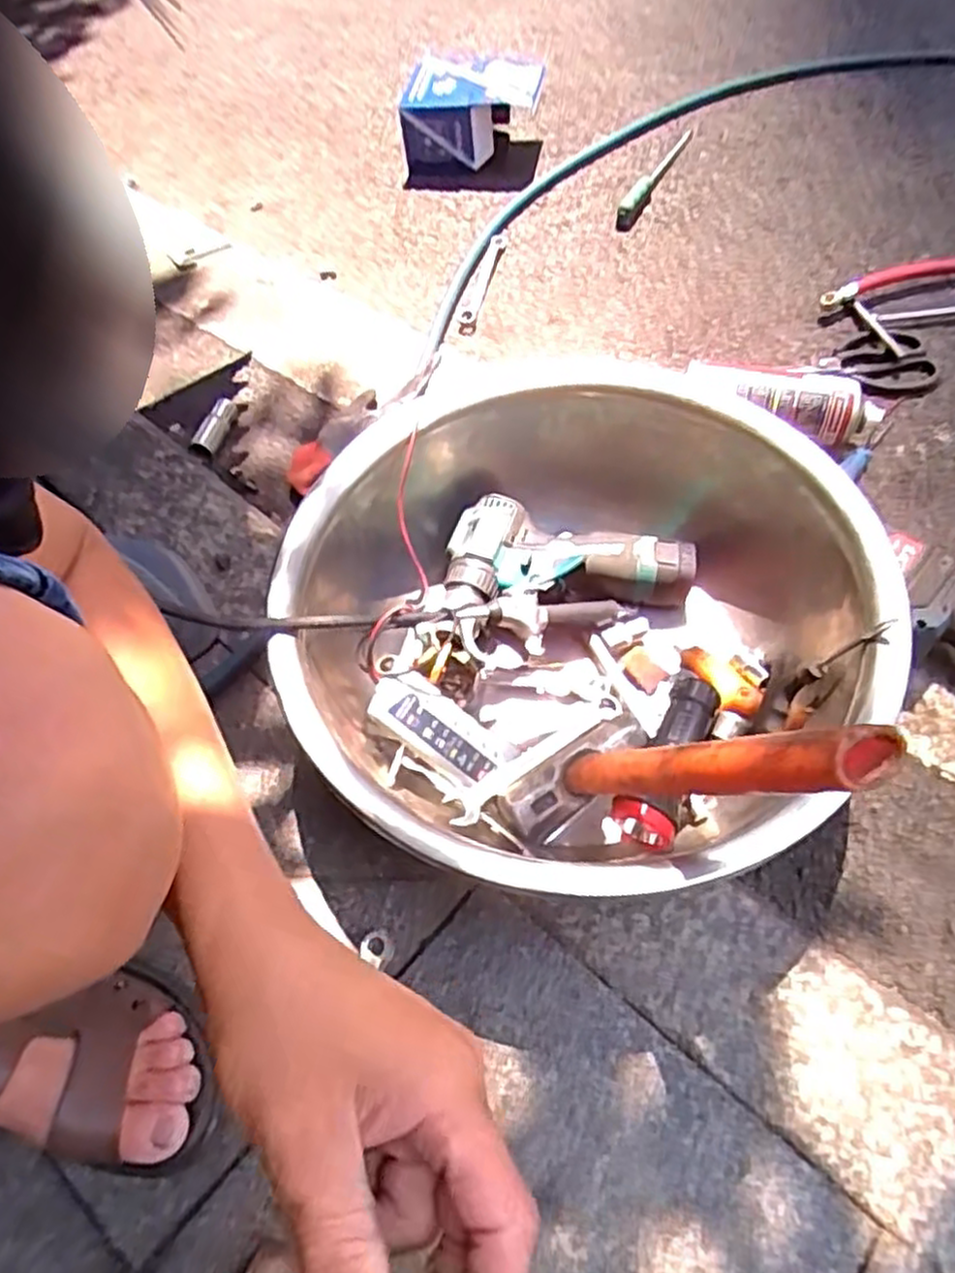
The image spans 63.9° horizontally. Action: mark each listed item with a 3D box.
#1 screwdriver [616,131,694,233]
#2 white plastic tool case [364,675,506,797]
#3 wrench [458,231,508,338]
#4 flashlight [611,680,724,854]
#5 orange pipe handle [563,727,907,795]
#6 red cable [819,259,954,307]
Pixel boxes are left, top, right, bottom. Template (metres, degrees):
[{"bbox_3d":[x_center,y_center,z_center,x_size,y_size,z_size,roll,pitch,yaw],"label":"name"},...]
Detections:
[{"bbox_3d":[0.258,-0.664,1.089,0.030,0.028,0.316,21,61,18],"label":"screwdriver"},{"bbox_3d":[-0.031,0.073,0.563,0.109,0.017,0.038,37,60,-15],"label":"white plastic tool case"},{"bbox_3d":[0.004,-0.439,0.943,0.028,0.010,0.208,9,57,10],"label":"wrench"},{"bbox_3d":[0.137,0.093,0.558,0.045,0.049,0.136,20,60,17],"label":"flashlight"},{"bbox_3d":[0.107,0.071,0.414,0.029,0.282,0.028,3,78,-16],"label":"orange pipe handle"},{"bbox_3d":[0.554,-0.419,0.889,0.316,0.035,0.040,-8,56,-1],"label":"red cable"}]

